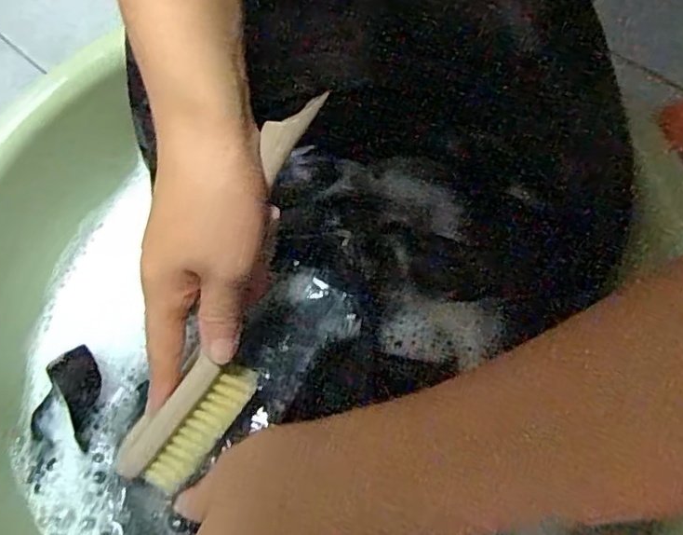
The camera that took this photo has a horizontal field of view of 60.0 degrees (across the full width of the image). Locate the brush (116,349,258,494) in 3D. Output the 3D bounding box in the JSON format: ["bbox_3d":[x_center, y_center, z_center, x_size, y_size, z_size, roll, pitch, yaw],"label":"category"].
[{"bbox_3d":[-0.083,0.081,0.307,0.036,0.026,0.080,42,92,16],"label":"brush"}]

